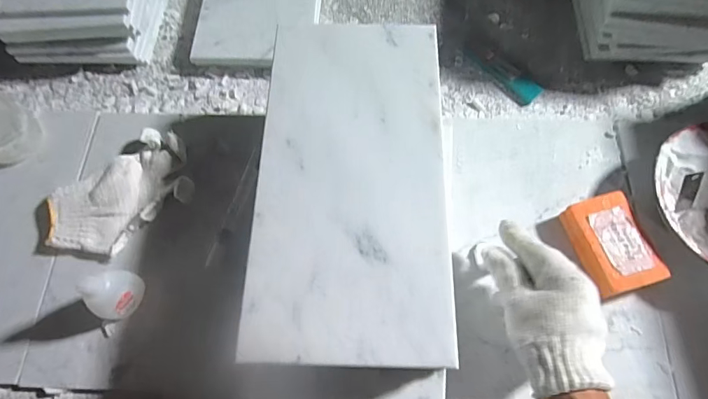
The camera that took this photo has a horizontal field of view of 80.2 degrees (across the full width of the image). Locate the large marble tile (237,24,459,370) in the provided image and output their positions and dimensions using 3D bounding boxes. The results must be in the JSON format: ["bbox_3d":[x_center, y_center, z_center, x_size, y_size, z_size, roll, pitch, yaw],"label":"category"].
[{"bbox_3d":[-0.002,-0.027,0.343,0.150,0.012,0.299,1,66,2],"label":"large marble tile"}]

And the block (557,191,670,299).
[{"bbox_3d":[0.254,0.045,0.420,0.060,0.032,0.094,-16,66,-6],"label":"block"}]

